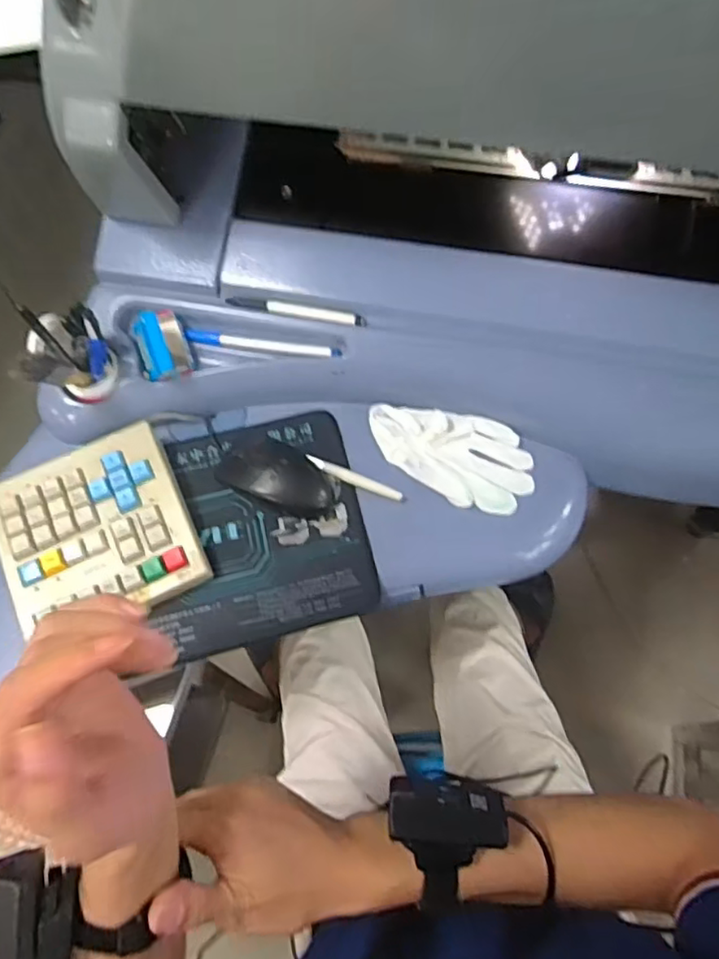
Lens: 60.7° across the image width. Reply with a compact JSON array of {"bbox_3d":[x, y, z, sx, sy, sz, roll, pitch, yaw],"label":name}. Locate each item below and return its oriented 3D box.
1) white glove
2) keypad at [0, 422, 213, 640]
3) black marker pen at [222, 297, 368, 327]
[{"bbox_3d":[0.083,-0.021,0.572,0.152,0.023,0.085,12,65,7],"label":"white glove"},{"bbox_3d":[-0.230,0.047,0.539,0.155,0.036,0.158,-24,66,-10],"label":"keypad"},{"bbox_3d":[-0.059,-0.157,0.569,0.130,0.010,0.012,13,65,7],"label":"black marker pen"}]

